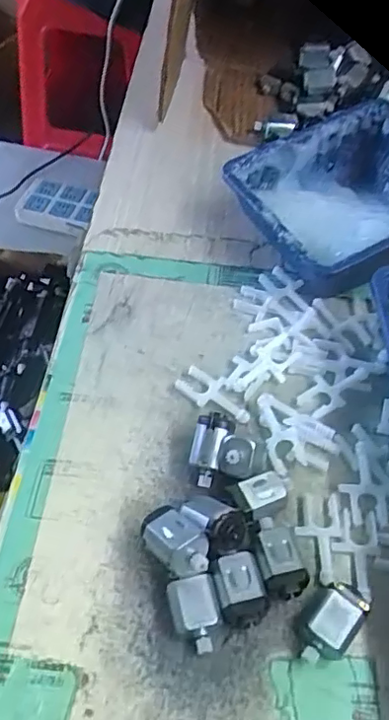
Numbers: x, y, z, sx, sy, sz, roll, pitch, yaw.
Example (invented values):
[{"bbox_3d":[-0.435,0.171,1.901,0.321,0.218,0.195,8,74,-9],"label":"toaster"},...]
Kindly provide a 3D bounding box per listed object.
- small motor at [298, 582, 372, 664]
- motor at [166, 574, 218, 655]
[{"bbox_3d":[0.054,0.106,0.246,0.019,0.015,0.031,35,57,21],"label":"small motor"},{"bbox_3d":[0.000,0.102,0.244,0.018,0.016,0.026,-8,53,-11],"label":"motor"}]

